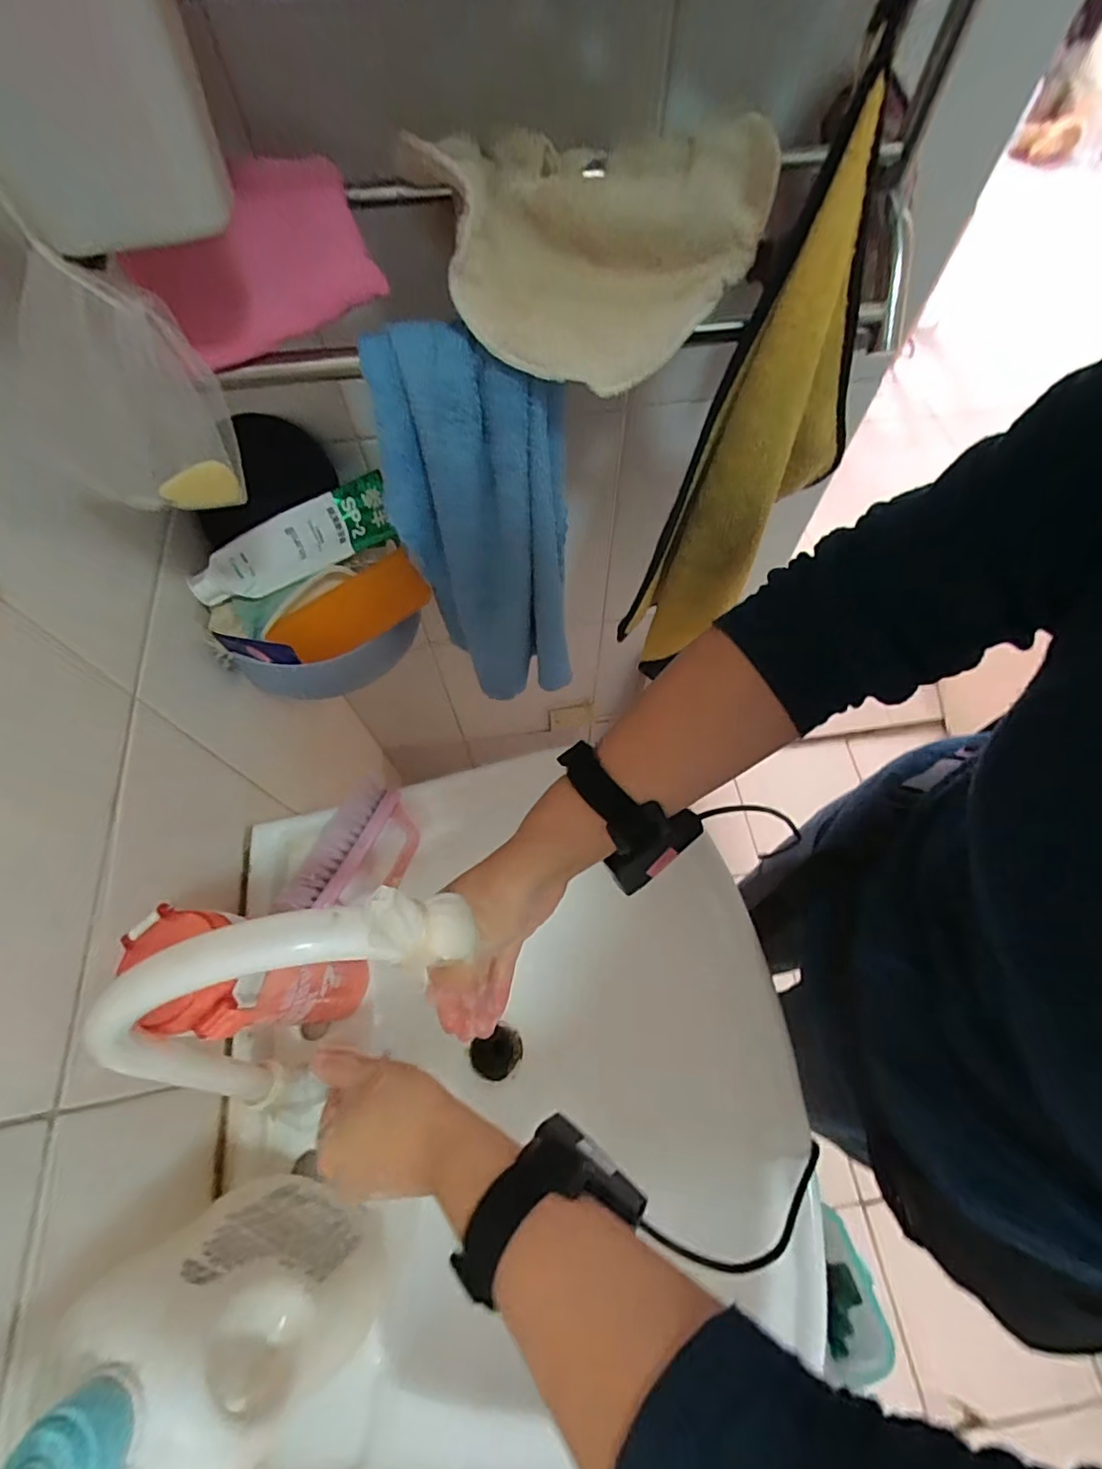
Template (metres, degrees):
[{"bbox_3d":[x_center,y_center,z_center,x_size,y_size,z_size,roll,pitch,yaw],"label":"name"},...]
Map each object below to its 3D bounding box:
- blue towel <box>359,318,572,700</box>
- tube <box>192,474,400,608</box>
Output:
[{"bbox_3d":[-0.045,-0.141,0.461,0.129,0.328,0.055,-13,65,-5],"label":"blue towel"},{"bbox_3d":[-0.230,-0.162,0.497,0.165,0.032,0.056,-24,98,1],"label":"tube"}]

